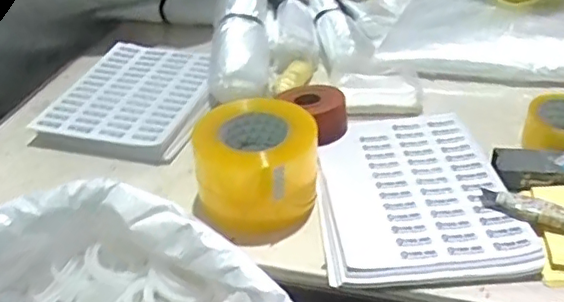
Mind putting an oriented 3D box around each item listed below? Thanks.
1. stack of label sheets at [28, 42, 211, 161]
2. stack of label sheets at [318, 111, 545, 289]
[{"bbox_3d":[-0.216,-0.088,0.898,0.218,0.025,0.288,6,36,13],"label":"stack of label sheets"},{"bbox_3d":[0.148,0.038,0.698,0.210,0.017,0.300,-4,35,-1],"label":"stack of label sheets"}]

